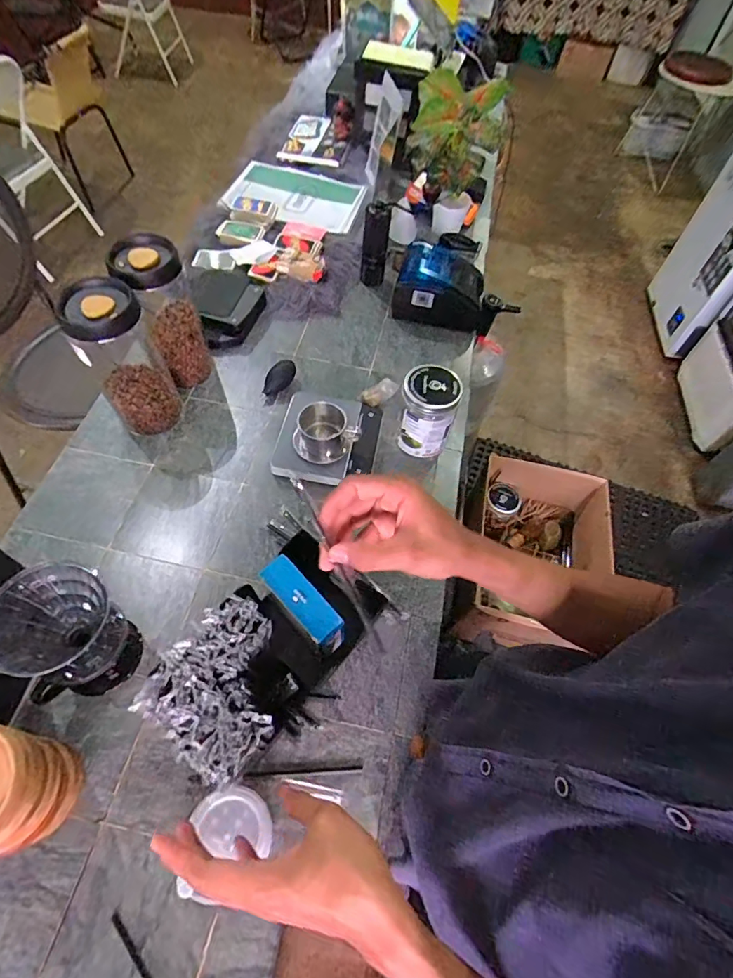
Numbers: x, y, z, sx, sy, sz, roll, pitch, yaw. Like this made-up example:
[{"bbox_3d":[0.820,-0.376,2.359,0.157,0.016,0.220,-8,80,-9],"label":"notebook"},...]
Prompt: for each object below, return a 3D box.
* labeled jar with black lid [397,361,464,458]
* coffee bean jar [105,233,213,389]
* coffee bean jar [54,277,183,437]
[{"bbox_3d":[0.095,-0.123,0.743,0.082,0.138,0.088,1,59,-2],"label":"labeled jar with black lid"},{"bbox_3d":[-0.321,-0.272,0.755,0.090,0.224,0.106,-25,64,-17],"label":"coffee bean jar"},{"bbox_3d":[-0.356,-0.186,0.701,0.092,0.226,0.092,1,59,-2],"label":"coffee bean jar"}]

